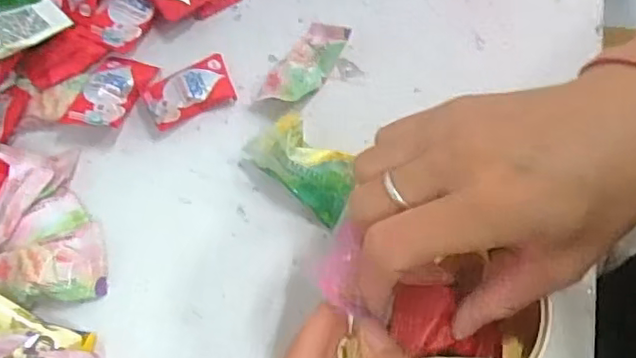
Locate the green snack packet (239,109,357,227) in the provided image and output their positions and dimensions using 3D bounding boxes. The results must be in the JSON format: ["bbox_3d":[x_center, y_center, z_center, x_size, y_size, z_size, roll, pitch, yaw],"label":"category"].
[{"bbox_3d":[-0.007,-0.008,0.334,0.063,0.027,0.033,37,74,19],"label":"green snack packet"}]

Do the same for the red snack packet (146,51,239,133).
[{"bbox_3d":[-0.076,-0.052,0.366,0.050,0.010,0.034,-26,66,-6],"label":"red snack packet"}]

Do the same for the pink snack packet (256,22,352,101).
[{"bbox_3d":[-0.007,-0.066,0.364,0.029,0.022,0.059,27,72,17],"label":"pink snack packet"}]

